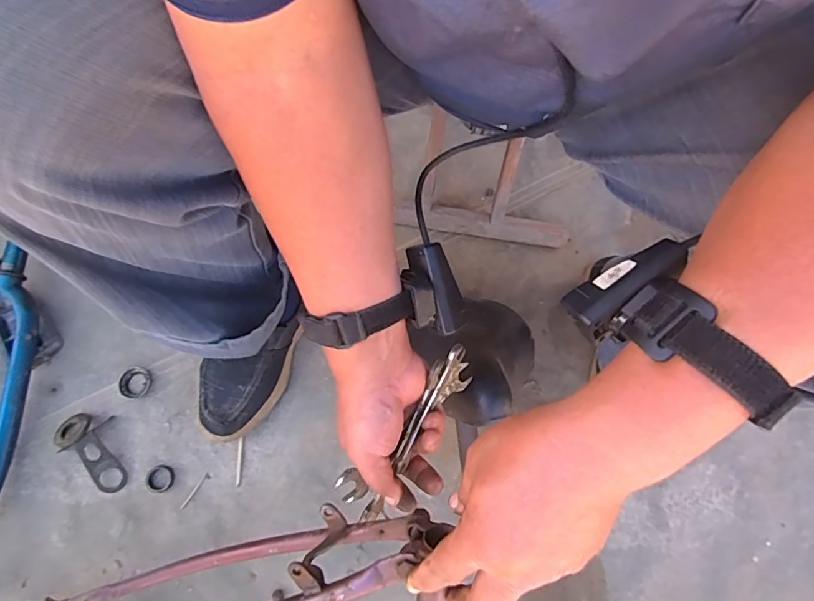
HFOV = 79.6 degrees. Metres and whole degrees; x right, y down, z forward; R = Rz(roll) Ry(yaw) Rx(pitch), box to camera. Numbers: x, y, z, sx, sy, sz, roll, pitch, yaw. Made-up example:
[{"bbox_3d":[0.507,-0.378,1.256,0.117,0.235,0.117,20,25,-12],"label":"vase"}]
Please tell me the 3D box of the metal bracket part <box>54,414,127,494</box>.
[{"bbox_3d":[-0.393,0.185,0.615,0.116,0.023,0.061,42,73,14],"label":"metal bracket part"}]

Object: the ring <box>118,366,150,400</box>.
[{"bbox_3d":[-0.360,0.109,0.644,0.040,0.012,0.042,1,68,-1],"label":"ring"}]

